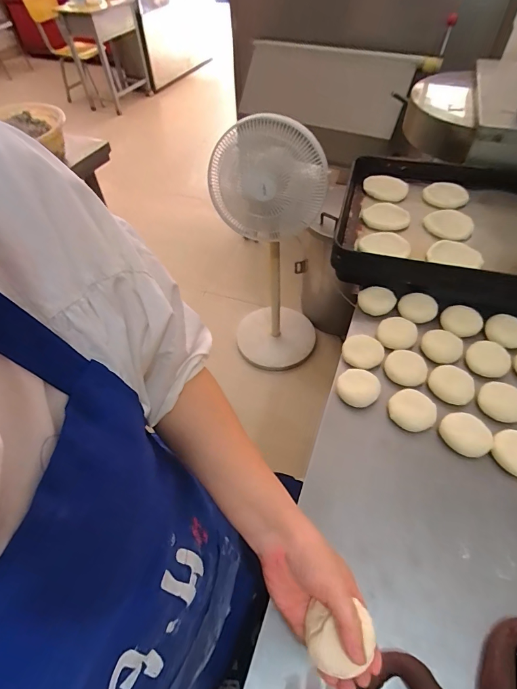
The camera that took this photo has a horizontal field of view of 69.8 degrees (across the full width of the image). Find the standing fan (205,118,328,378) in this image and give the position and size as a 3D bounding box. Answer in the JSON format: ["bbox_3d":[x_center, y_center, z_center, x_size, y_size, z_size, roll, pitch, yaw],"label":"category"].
[{"bbox_3d":[0.041,-0.289,1.321,0.326,0.883,0.308,-6,51,-3],"label":"standing fan"}]

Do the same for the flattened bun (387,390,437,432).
[{"bbox_3d":[0.241,0.104,0.581,0.065,0.032,0.066,-1,52,2],"label":"flattened bun"}]

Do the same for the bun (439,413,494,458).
[{"bbox_3d":[0.307,0.134,0.550,0.068,0.034,0.053,34,61,25],"label":"bun"}]

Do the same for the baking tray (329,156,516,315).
[{"bbox_3d":[0.483,-0.256,0.797,0.575,0.068,0.431,12,52,11],"label":"baking tray"}]

